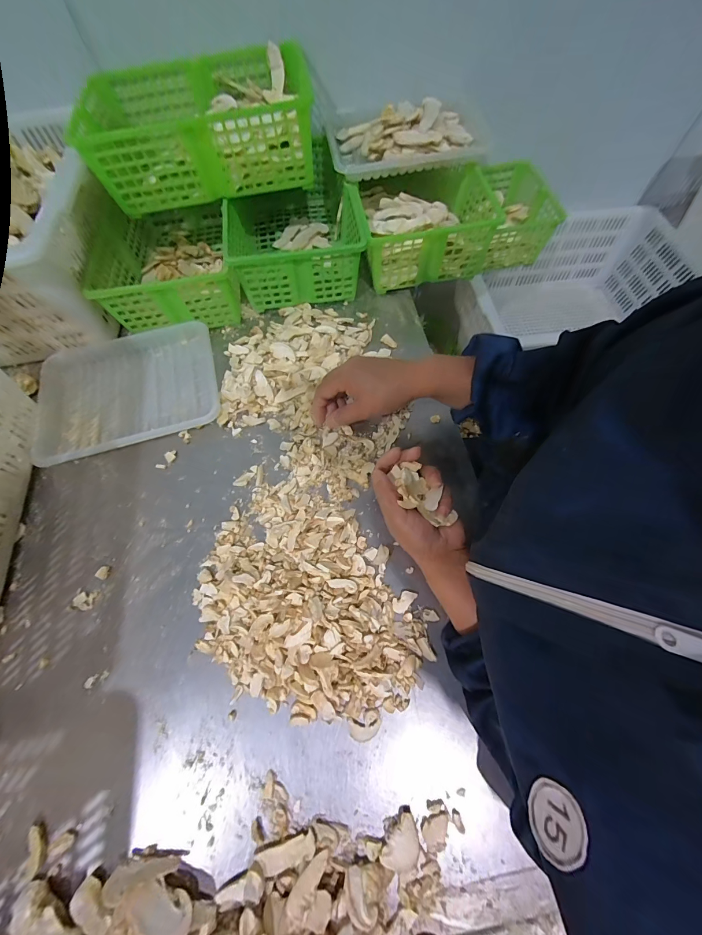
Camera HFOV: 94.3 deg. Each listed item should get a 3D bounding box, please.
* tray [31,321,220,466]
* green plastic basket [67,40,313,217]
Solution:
[{"bbox_3d":[-0.340,-0.120,0.497,0.258,0.030,0.207,-14,67,-4],"label":"tray"},{"bbox_3d":[-0.236,-0.550,0.526,0.339,0.096,0.232,-10,66,-3],"label":"green plastic basket"}]

